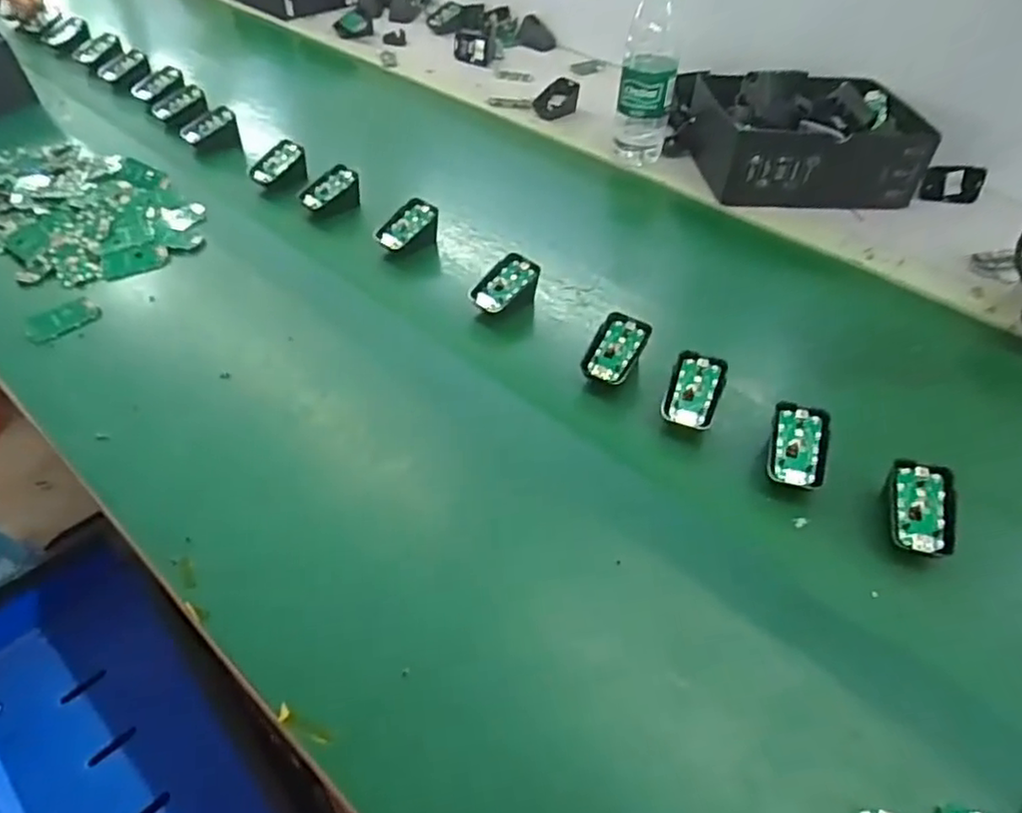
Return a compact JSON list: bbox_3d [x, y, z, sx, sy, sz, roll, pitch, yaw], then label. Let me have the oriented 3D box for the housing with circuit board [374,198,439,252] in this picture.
[{"bbox_3d":[-0.117,-0.192,0.722,0.070,0.047,0.043,-29,55,-27],"label":"housing with circuit board"}]

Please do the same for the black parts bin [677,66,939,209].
[{"bbox_3d":[0.364,-0.343,0.826,0.278,0.092,0.224,1,47,-3],"label":"black parts bin"}]

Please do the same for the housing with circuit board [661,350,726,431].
[{"bbox_3d":[0.154,-0.015,0.552,0.042,0.014,0.071,15,71,19],"label":"housing with circuit board"}]

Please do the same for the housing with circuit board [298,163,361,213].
[{"bbox_3d":[-0.211,-0.247,0.765,0.069,0.044,0.048,-27,54,-25],"label":"housing with circuit board"}]

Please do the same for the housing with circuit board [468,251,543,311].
[{"bbox_3d":[-0.008,-0.115,0.656,0.069,0.048,0.047,-25,53,-24],"label":"housing with circuit board"}]

